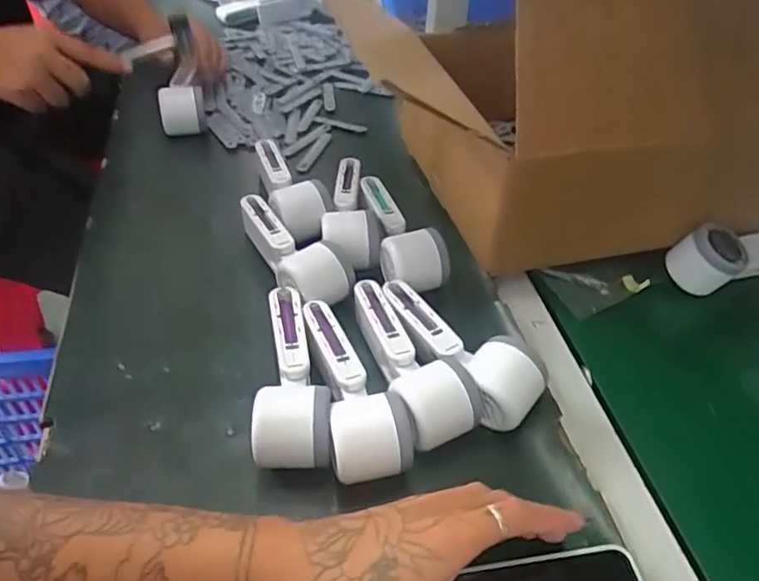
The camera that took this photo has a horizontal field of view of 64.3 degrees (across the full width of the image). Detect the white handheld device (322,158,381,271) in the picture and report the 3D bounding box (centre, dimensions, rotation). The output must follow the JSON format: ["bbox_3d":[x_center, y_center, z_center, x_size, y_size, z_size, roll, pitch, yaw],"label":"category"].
[{"bbox_3d":[-0.032,-0.085,0.643,0.060,0.058,0.165,1,43,-4],"label":"white handheld device"}]

